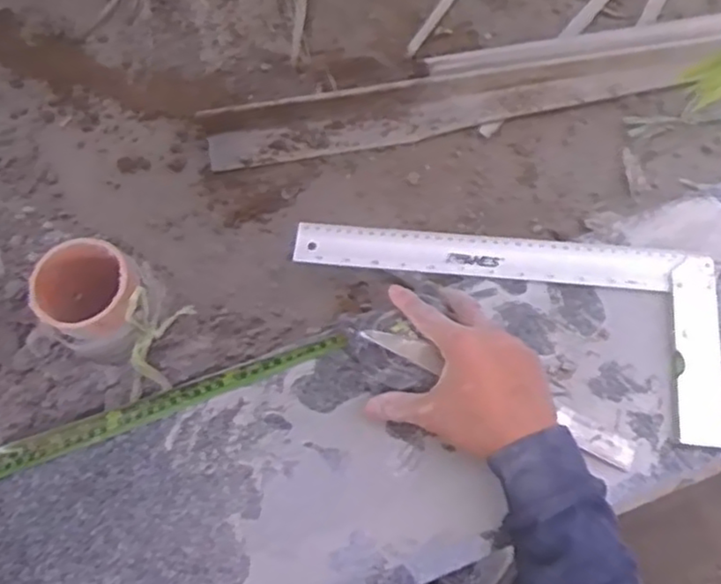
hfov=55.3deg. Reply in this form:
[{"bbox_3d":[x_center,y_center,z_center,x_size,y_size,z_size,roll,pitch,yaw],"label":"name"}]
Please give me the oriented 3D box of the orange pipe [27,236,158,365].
[{"bbox_3d":[-0.230,0.011,0.612,0.085,0.102,0.092,0,69,0],"label":"orange pipe"}]

